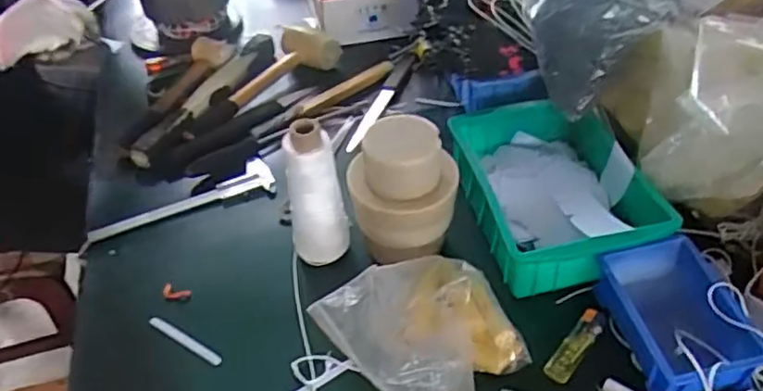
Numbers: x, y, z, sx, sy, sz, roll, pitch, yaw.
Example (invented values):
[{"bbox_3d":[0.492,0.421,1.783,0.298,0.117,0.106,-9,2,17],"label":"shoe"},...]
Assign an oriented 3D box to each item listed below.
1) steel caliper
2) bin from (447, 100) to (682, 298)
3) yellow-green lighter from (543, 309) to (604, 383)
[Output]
[{"bbox_3d":[-0.245,0.007,0.768,0.224,0.016,0.054,-20,46,-13],"label":"steel caliper"},{"bbox_3d":[0.191,-0.009,0.704,0.185,0.065,0.240,-7,44,0],"label":"bin"},{"bbox_3d":[0.185,0.142,0.594,0.022,0.011,0.084,29,54,31],"label":"yellow-green lighter"}]

